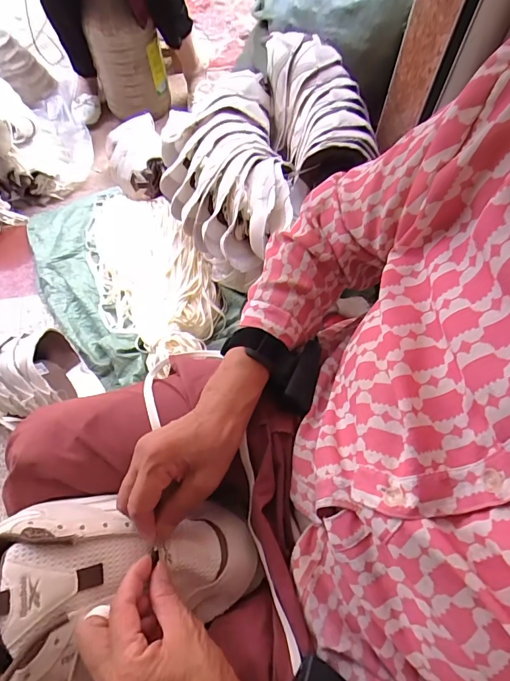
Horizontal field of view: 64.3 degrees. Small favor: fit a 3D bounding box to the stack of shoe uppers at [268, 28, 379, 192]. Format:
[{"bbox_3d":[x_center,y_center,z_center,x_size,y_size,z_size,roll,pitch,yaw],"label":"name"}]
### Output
[{"bbox_3d":[0.129,-0.465,0.821,0.169,0.117,0.316,-10,67,-2],"label":"stack of shoe uppers"}]

